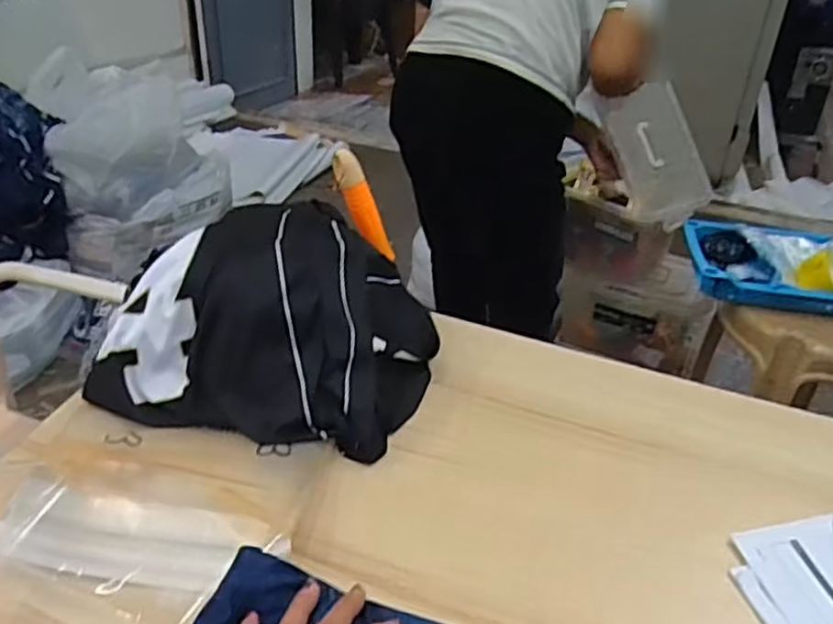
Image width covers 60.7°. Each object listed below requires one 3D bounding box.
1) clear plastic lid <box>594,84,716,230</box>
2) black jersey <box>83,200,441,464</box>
[{"bbox_3d":[0.524,-0.336,1.532,0.223,0.297,0.033,-18,4,-22],"label":"clear plastic lid"},{"bbox_3d":[-0.129,0.018,0.657,0.271,0.157,0.209,8,37,11],"label":"black jersey"}]

